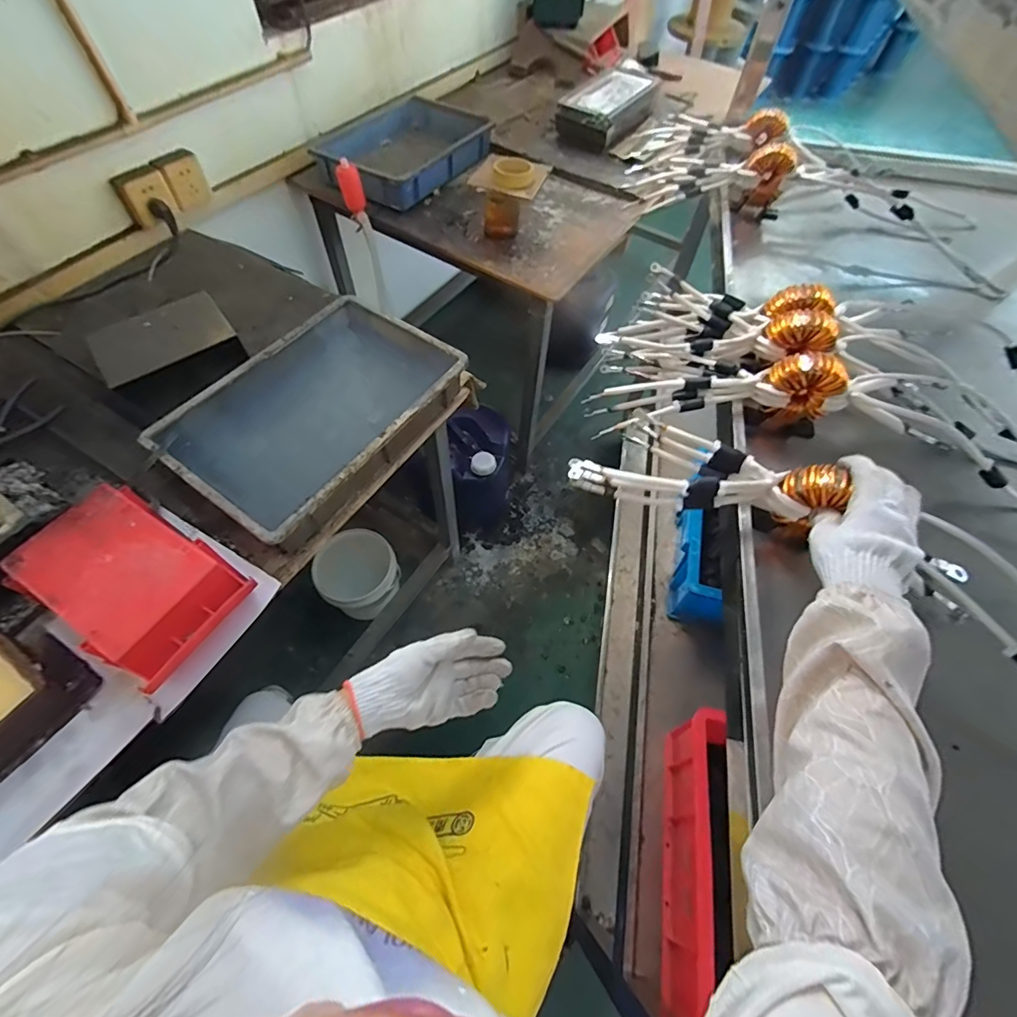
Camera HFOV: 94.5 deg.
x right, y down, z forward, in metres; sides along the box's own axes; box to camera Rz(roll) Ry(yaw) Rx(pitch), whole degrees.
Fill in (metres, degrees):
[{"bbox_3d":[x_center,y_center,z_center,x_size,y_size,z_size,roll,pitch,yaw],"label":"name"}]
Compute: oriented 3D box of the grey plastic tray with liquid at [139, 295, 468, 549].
[{"bbox_3d":[-0.307,-0.163,0.773,0.291,0.076,0.430,31,63,15],"label":"grey plastic tray with liquid"}]

